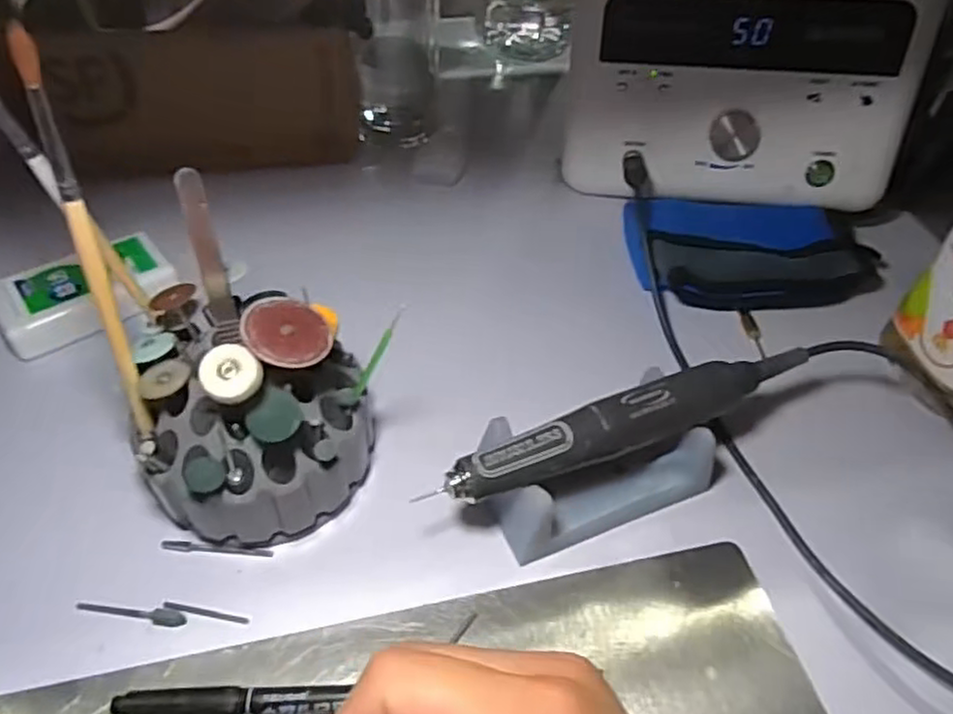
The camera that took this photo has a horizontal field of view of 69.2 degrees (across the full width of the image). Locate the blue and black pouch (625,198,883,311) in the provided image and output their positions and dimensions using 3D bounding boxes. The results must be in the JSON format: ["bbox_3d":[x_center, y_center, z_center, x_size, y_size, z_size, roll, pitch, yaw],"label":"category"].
[{"bbox_3d":[0.179,-0.068,0.454,0.163,0.028,0.087,3,49,-2],"label":"blue and black pouch"}]

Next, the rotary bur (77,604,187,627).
[{"bbox_3d":[-0.143,0.107,0.287,0.043,0.008,0.006,4,50,-1],"label":"rotary bur"}]

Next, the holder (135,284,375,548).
[{"bbox_3d":[-0.095,0.025,0.301,0.095,0.102,0.078,-3,49,-7],"label":"holder"}]

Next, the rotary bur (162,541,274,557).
[{"bbox_3d":[-0.116,0.087,0.312,0.049,0.004,0.004,4,50,0],"label":"rotary bur"}]

